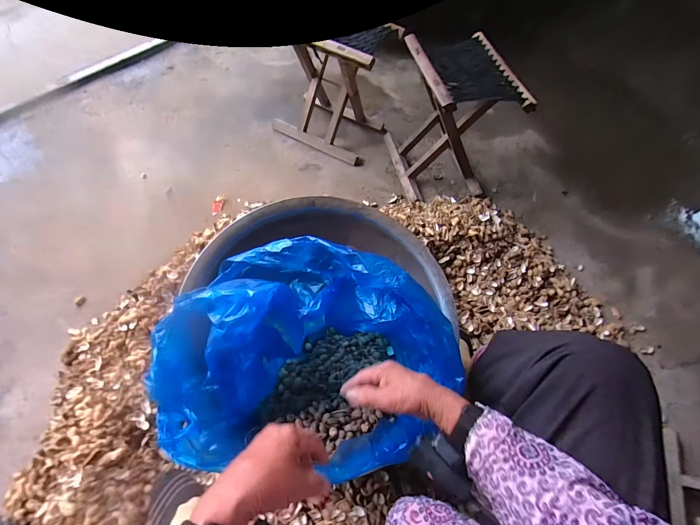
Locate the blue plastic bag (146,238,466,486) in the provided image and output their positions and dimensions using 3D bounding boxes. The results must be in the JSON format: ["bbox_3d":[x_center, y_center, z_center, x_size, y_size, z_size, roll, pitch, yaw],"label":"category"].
[{"bbox_3d":[-0.050,0.146,0.501,0.393,0.257,0.271,6,57,2],"label":"blue plastic bag"}]

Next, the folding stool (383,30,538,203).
[{"bbox_3d":[0.279,-0.421,0.994,0.255,0.322,0.332,-9,60,-9],"label":"folding stool"}]

